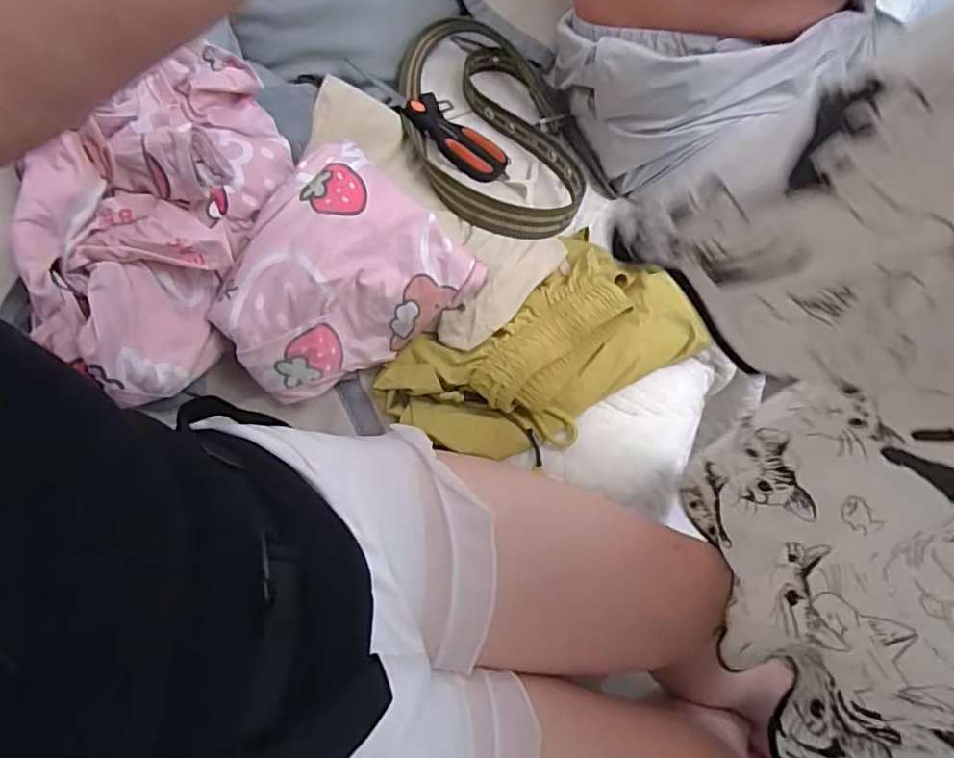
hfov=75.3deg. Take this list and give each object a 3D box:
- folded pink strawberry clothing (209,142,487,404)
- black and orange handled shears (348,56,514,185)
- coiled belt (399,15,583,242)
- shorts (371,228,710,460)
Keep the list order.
[{"bbox_3d":[-0.136,-0.096,0.577,0.216,0.078,0.178,-38,74,-15],"label":"folded pink strawberry clothing"},{"bbox_3d":[-0.044,-0.307,0.733,0.213,0.024,0.082,46,49,12],"label":"black and orange handled shears"},{"bbox_3d":[0.012,-0.286,0.710,0.180,0.071,0.316,-17,70,-8],"label":"coiled belt"},{"bbox_3d":[0.077,-0.032,0.608,0.324,0.046,0.180,-37,74,-14],"label":"shorts"}]

